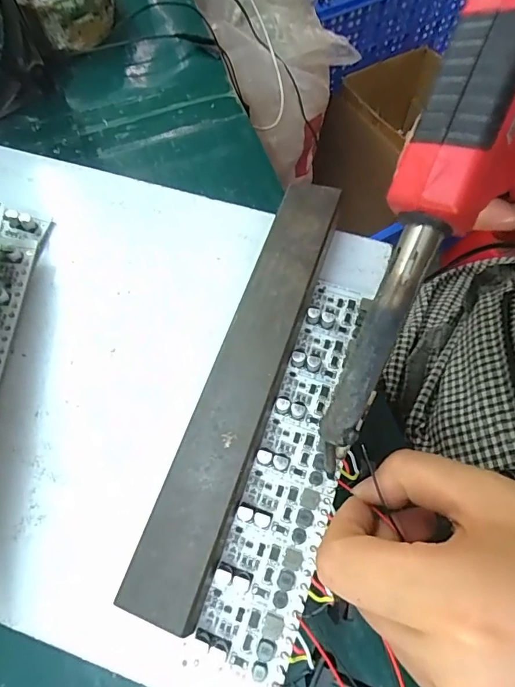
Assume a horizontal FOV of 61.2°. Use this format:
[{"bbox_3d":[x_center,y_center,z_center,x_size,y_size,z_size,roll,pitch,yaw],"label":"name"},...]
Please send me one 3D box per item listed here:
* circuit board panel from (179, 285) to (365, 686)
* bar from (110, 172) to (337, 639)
[{"bbox_3d":[0.019,0.047,0.189,0.036,0.008,0.167,18,68,9],"label":"circuit board panel"},{"bbox_3d":[-0.005,0.011,0.199,0.030,0.017,0.204,17,68,8],"label":"bar"}]

